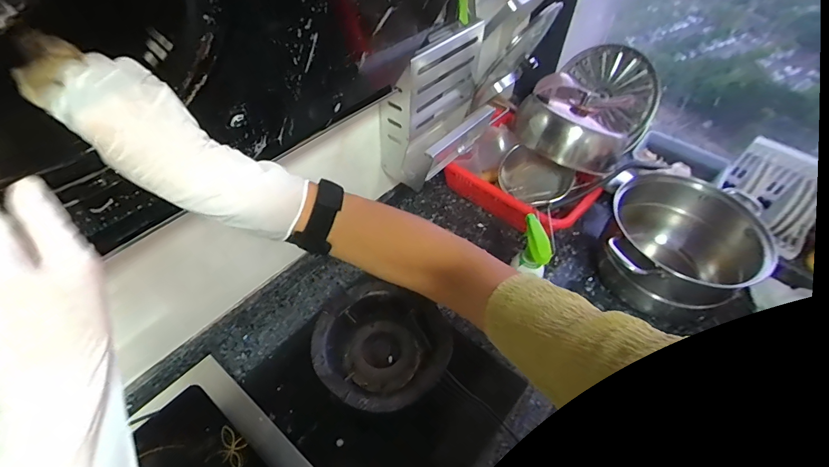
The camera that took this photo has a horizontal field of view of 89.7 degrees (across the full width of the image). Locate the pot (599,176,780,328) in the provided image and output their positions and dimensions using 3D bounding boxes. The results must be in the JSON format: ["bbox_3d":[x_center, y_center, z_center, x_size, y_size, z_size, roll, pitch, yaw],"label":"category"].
[{"bbox_3d":[0.573,0.045,0.935,0.309,0.192,0.330,1,49,-2],"label":"pot"}]

